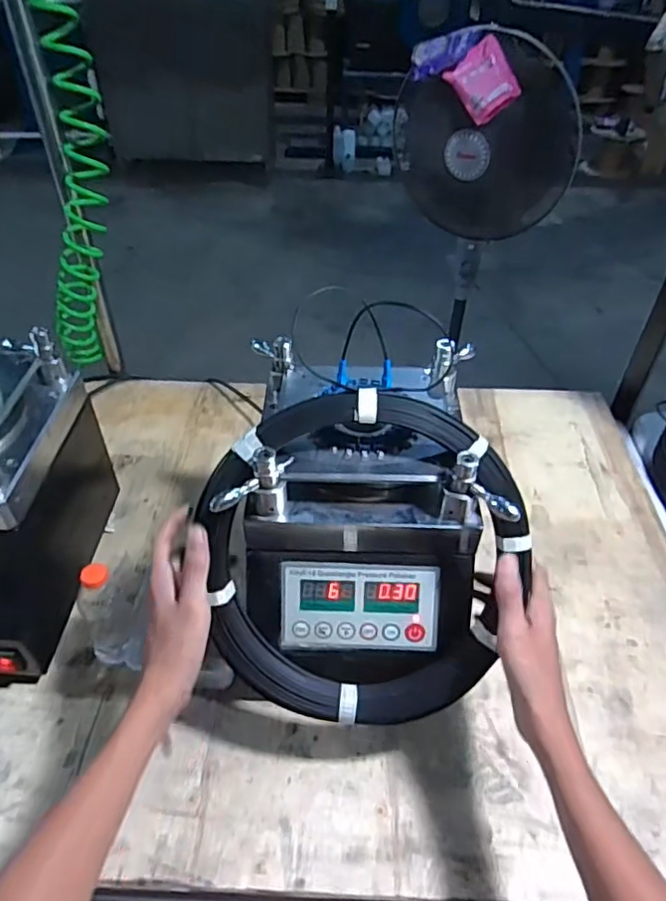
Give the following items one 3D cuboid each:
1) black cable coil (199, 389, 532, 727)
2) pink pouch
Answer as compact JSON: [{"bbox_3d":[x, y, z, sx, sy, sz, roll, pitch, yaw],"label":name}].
[{"bbox_3d":[0.032,0.103,0.540,0.286,0.307,0.044,-5,8,2],"label":"black cable coil"},{"bbox_3d":[0.302,-0.729,1.174,0.116,0.125,0.024,-35,4,10],"label":"pink pouch"}]

